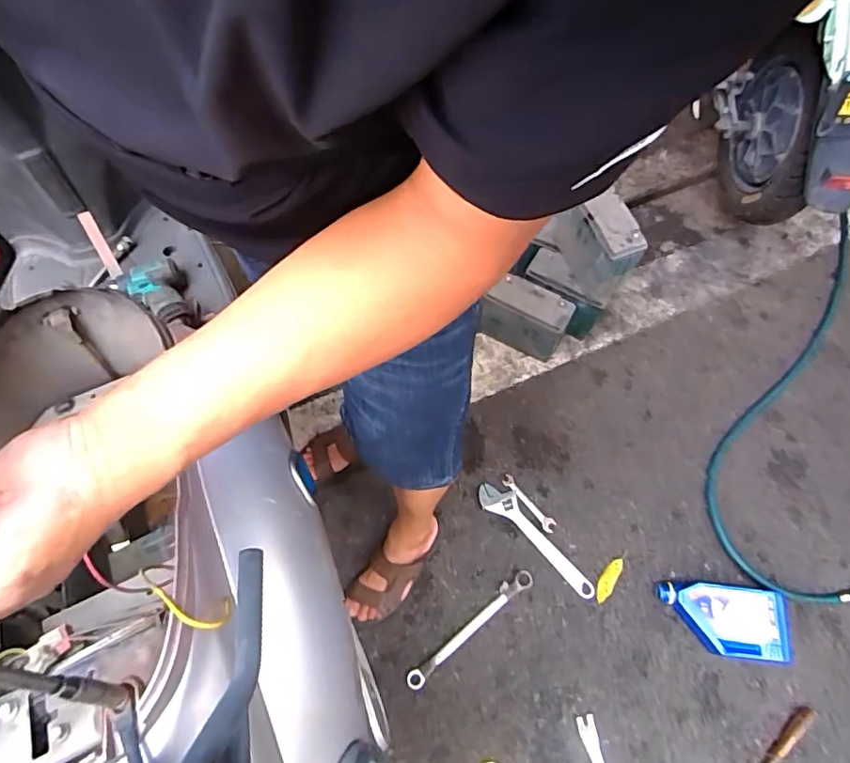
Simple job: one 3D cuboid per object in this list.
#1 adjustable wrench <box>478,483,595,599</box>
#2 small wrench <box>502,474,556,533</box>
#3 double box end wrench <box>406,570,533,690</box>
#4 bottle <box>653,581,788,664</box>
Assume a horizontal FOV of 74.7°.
[{"bbox_3d":[0.230,0.315,1.142,0.295,0.012,0.064,40,73,14],"label":"adjustable wrench"},{"bbox_3d":[0.218,0.255,1.173,0.029,0.007,0.142,-39,74,-15],"label":"small wrench"},{"bbox_3d":[0.090,0.478,1.079,0.307,0.010,0.032,-37,73,-14],"label":"double box end wrench"},{"bbox_3d":[0.562,0.449,1.052,0.220,0.066,0.125,9,68,2],"label":"bottle"}]

